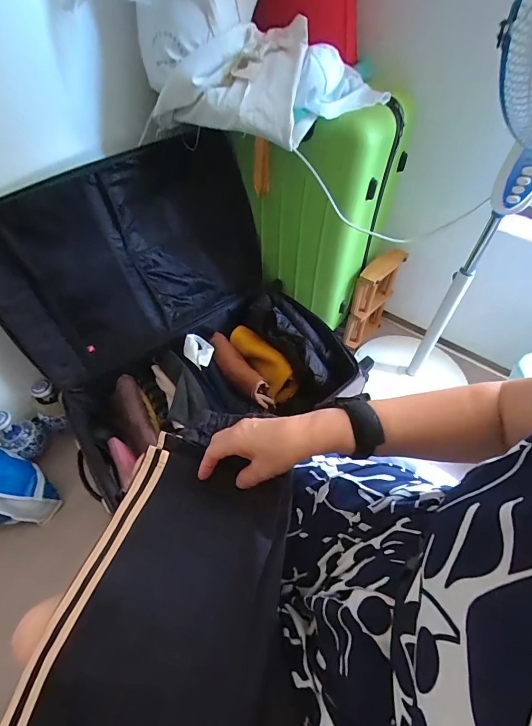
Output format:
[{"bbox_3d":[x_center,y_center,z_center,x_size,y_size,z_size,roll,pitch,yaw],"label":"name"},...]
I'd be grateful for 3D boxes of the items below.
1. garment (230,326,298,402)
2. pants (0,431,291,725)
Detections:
[{"bbox_3d":[-0.008,-0.006,1.080,0.081,0.076,0.257,-33,72,-24],"label":"garment"},{"bbox_3d":[-0.097,0.278,0.337,0.237,0.037,0.410,15,53,11],"label":"pants"}]

